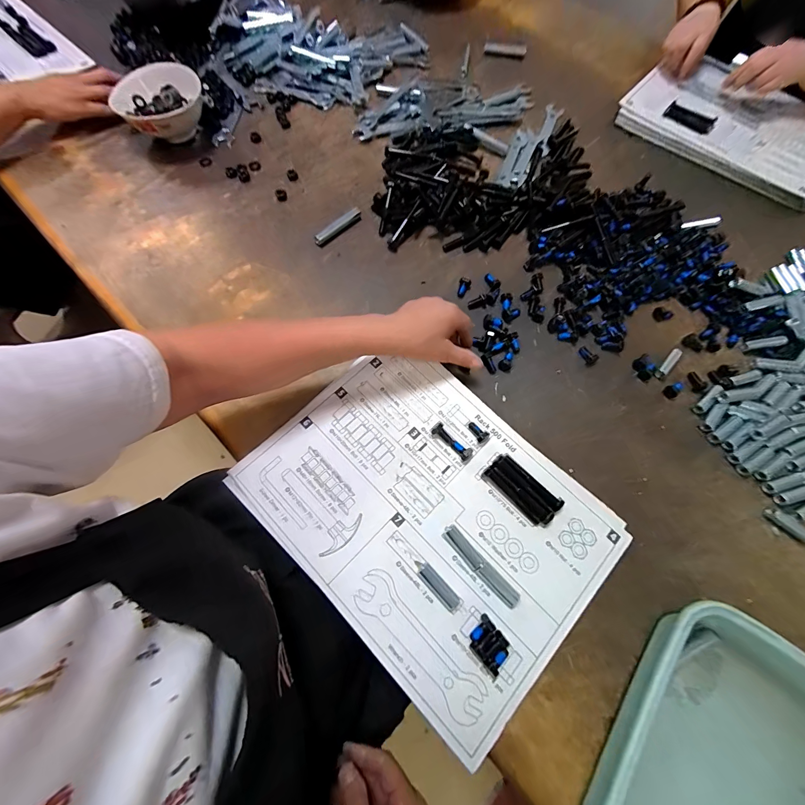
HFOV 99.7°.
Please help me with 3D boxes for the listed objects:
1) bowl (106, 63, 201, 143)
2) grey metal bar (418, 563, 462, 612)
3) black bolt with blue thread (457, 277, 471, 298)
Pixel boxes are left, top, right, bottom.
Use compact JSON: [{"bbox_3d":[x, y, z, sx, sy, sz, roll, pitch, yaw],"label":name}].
[{"bbox_3d":[-0.384,-0.474,0.556,0.127,0.062,0.127,1,70,-2],"label":"bowl"},{"bbox_3d":[0.039,0.189,0.346,0.015,0.013,0.052,-40,76,-15],"label":"grey metal bar"},{"bbox_3d":[0.091,-0.168,0.500,0.016,0.017,0.026,13,70,2],"label":"black bolt with blue thread"}]

